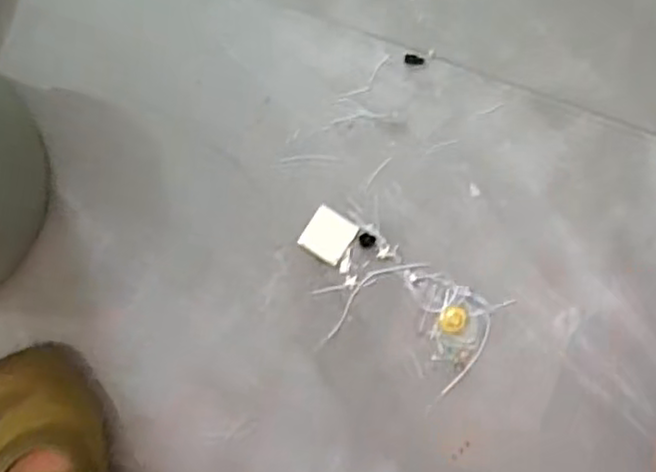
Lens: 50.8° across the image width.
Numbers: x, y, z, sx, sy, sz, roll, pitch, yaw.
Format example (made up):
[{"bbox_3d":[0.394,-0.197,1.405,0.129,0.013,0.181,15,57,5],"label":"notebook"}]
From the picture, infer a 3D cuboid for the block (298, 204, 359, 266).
[{"bbox_3d":[0.000,0.000,0.534,0.035,0.006,0.036,32,91,2],"label":"block"}]

